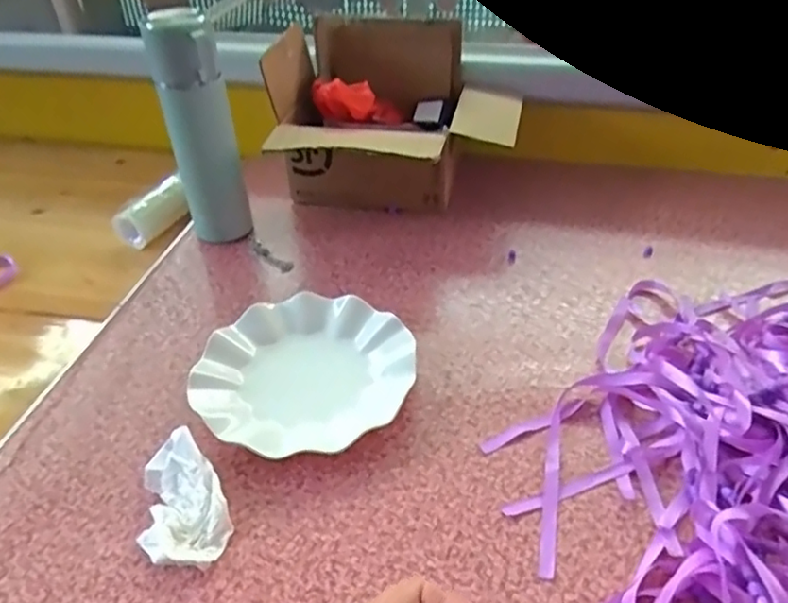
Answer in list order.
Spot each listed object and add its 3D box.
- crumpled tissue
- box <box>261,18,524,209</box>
[{"bbox_3d":[-0.154,0.142,0.455,0.057,0.028,0.098,-16,42,-16],"label":"crumpled tissue"},{"bbox_3d":[0.001,-0.205,0.755,0.276,0.181,0.229,2,40,5],"label":"box"}]

